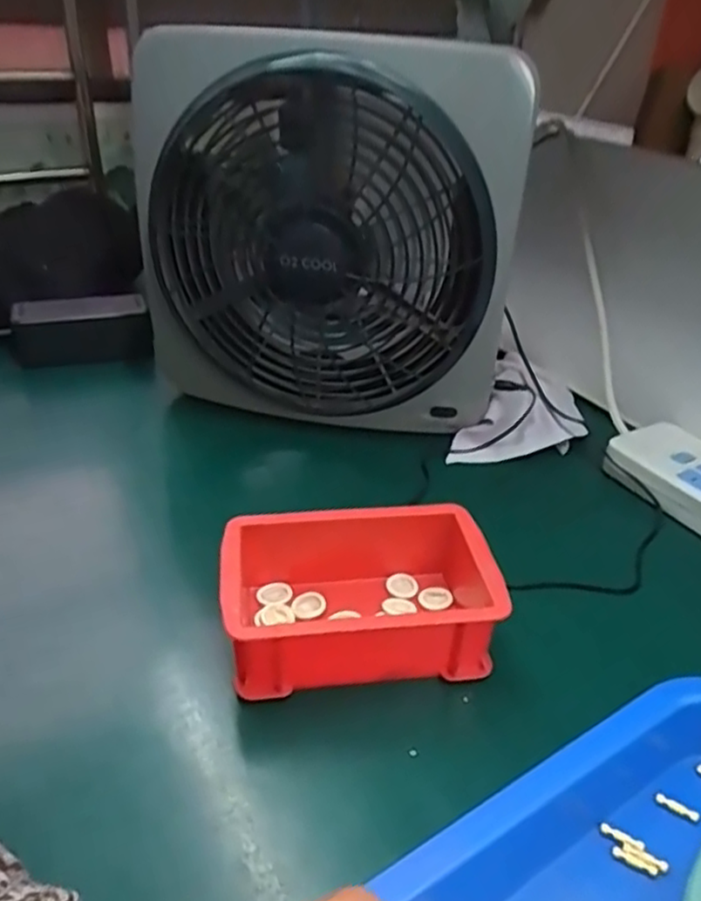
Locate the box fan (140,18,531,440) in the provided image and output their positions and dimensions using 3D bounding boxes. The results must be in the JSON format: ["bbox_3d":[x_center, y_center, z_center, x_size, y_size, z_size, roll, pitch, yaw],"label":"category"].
[{"bbox_3d":[-0.029,-0.153,0.545,0.301,0.290,0.075,7,33,7],"label":"box fan"}]

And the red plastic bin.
[{"bbox_3d":[0.006,0.083,0.393,0.143,0.059,0.093,-3,33,-9],"label":"red plastic bin"}]

